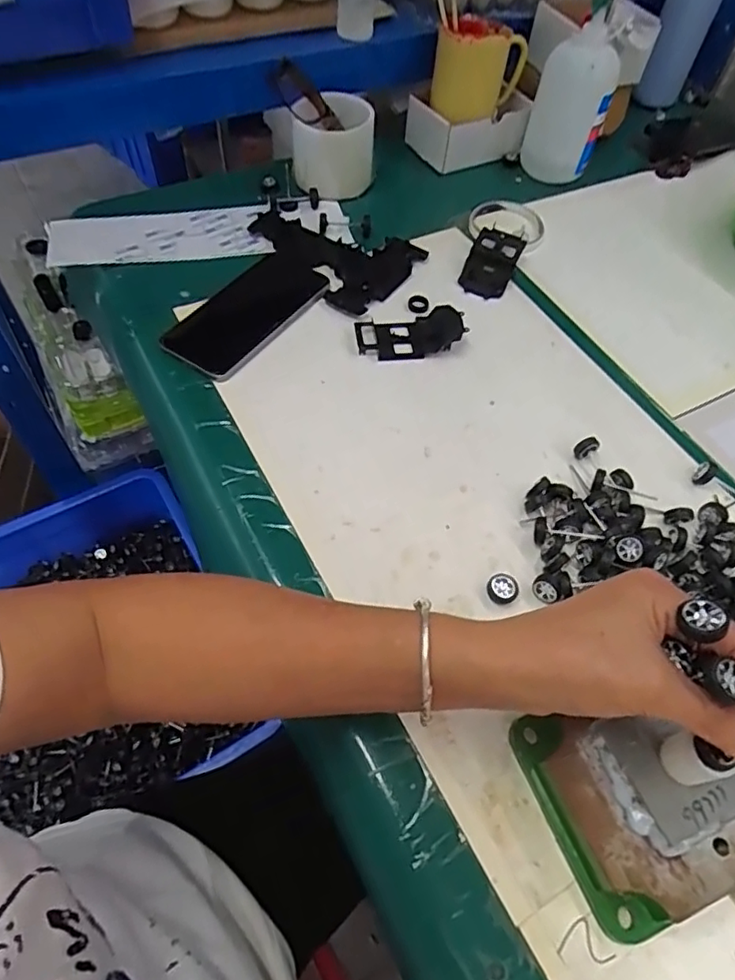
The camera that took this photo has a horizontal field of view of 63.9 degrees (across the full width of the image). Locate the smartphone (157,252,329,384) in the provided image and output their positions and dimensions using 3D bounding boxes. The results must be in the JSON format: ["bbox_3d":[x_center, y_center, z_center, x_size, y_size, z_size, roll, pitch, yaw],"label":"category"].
[{"bbox_3d":[-0.107,-0.165,0.540,0.080,0.009,0.165,33,61,16],"label":"smartphone"}]

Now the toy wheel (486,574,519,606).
[{"bbox_3d":[0.092,0.068,0.402,0.021,0.007,0.020,2,57,-3],"label":"toy wheel"}]

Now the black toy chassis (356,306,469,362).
[{"bbox_3d":[0.038,-0.142,0.527,0.094,0.018,0.048,-12,59,-12],"label":"black toy chassis"}]

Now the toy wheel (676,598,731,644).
[{"bbox_3d":[0.148,0.058,0.259,0.017,0.010,0.018,2,57,-3],"label":"toy wheel"}]

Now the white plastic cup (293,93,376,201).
[{"bbox_3d":[-0.035,-0.368,0.631,0.086,0.078,0.077,5,57,-2],"label":"white plastic cup"}]

